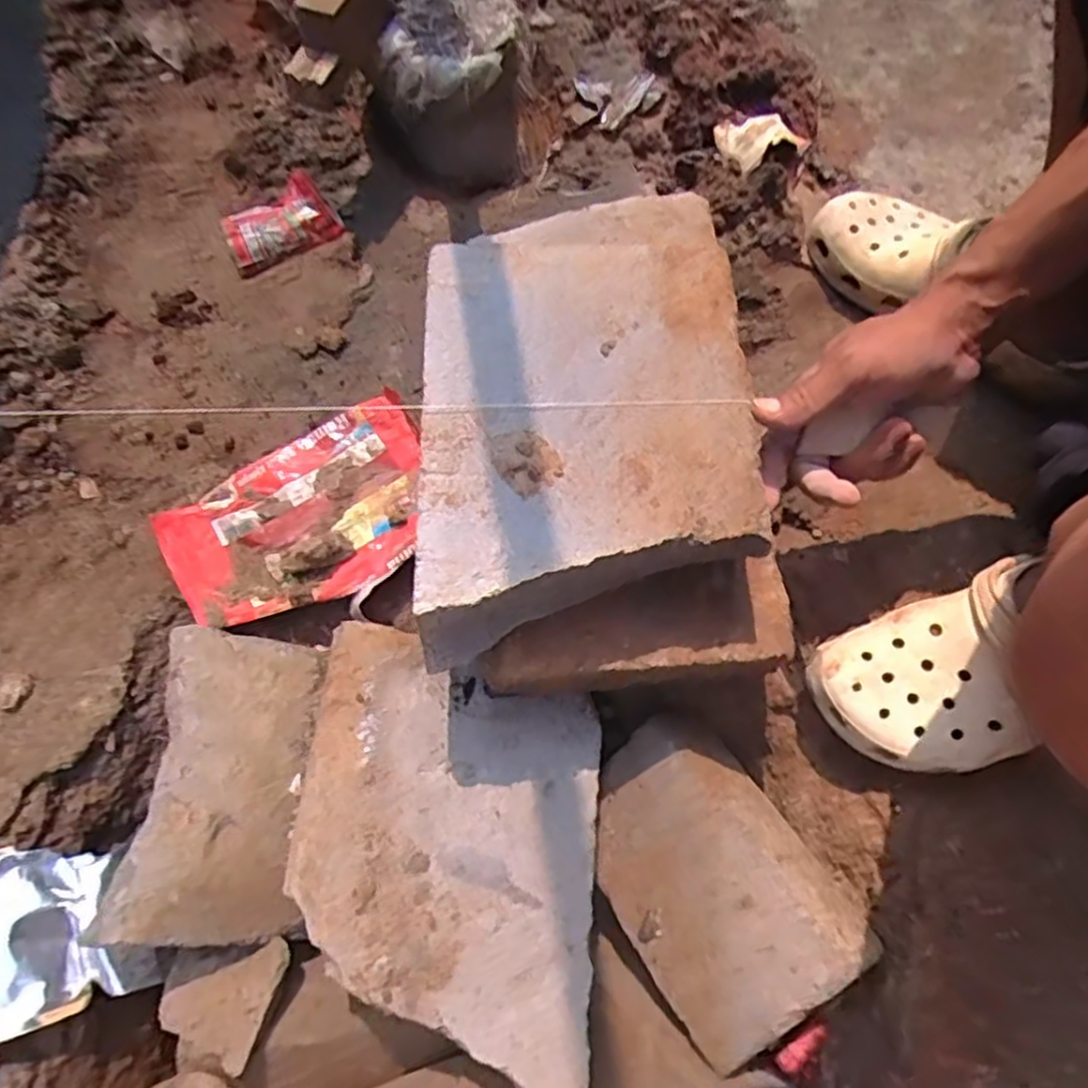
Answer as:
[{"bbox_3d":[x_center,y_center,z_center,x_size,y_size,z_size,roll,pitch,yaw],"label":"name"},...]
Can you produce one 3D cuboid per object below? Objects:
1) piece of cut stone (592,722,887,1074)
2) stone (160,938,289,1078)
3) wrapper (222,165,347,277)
[{"bbox_3d":[0.116,0.235,0.523,0.140,0.080,0.204,-51,54,15],"label":"piece of cut stone"},{"bbox_3d":[-0.208,0.285,0.463,0.069,0.015,0.068,16,69,6],"label":"stone"},{"bbox_3d":[-0.244,-0.294,0.668,0.102,0.023,0.070,-34,72,-13],"label":"wrapper"}]

